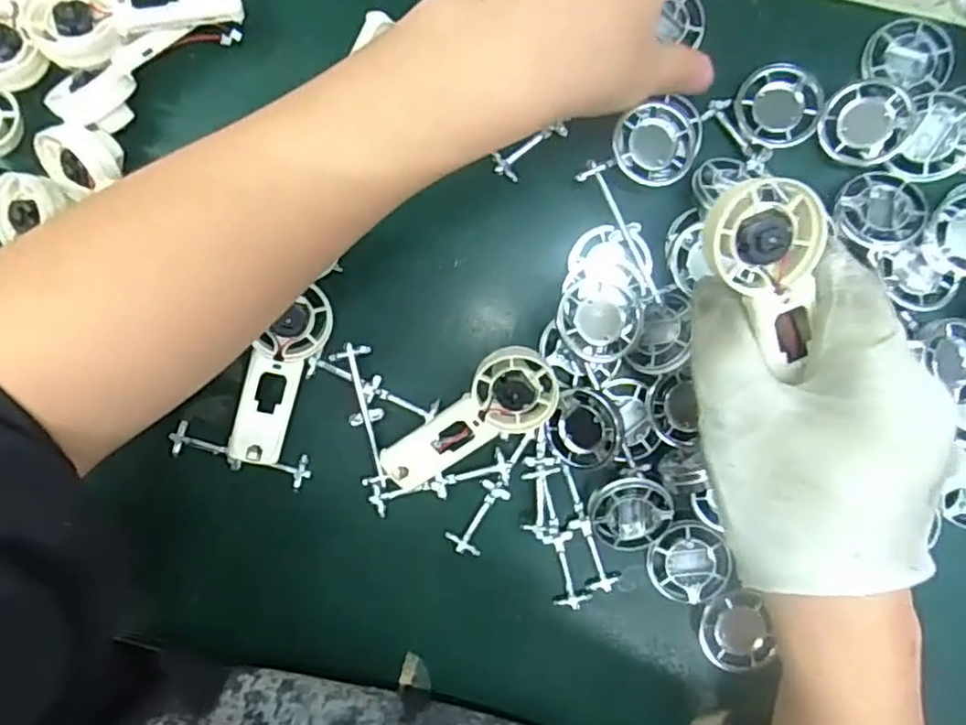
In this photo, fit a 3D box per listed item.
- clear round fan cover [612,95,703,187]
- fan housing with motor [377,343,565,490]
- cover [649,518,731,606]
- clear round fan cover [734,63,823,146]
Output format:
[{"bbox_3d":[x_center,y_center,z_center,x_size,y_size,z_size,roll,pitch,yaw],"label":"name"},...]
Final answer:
[{"bbox_3d":[0.083,-0.102,0.318,0.045,0.017,0.036,-32,88,2],"label":"clear round fan cover"},{"bbox_3d":[-0.008,0.026,0.324,0.090,0.029,0.040,-27,89,2],"label":"fan housing with motor"},{"bbox_3d":[0.099,0.095,0.324,0.039,0.009,0.038,0,90,3],"label":"cover"},{"bbox_3d":[0.138,-0.120,0.320,0.037,0.013,0.038,0,90,3],"label":"clear round fan cover"}]

